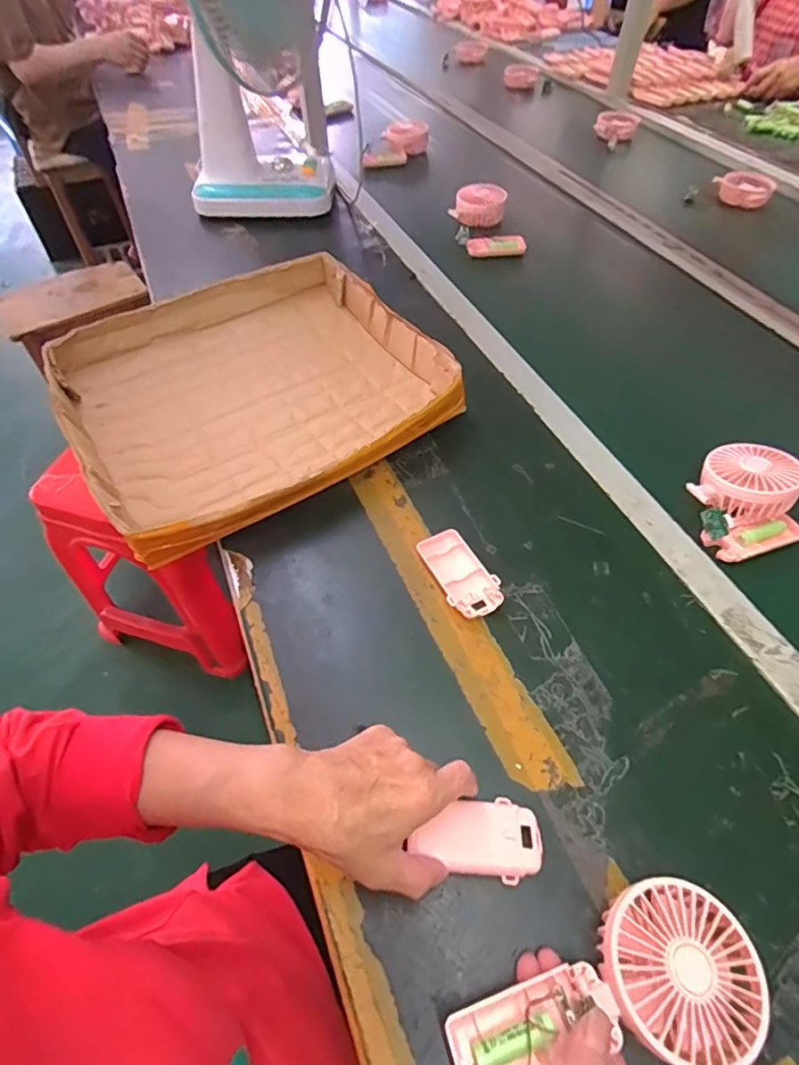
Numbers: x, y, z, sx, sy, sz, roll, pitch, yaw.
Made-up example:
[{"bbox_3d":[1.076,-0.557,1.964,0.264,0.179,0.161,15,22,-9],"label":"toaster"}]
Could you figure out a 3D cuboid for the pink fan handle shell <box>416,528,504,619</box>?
[{"bbox_3d":[0.058,0.038,0.510,0.049,0.011,0.095,-21,56,-14],"label":"pink fan handle shell"}]

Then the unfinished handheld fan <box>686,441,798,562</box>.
[{"bbox_3d":[0.347,-0.031,0.529,0.106,0.050,0.116,0,53,1],"label":"unfinished handheld fan"}]

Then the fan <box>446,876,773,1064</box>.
[{"bbox_3d":[0.121,0.276,0.313,0.183,0.035,0.083,-20,55,-5],"label":"fan"}]

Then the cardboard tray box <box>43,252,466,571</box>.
[{"bbox_3d":[-0.171,-0.177,0.645,0.402,0.091,0.369,-29,58,-19],"label":"cardboard tray box"}]

